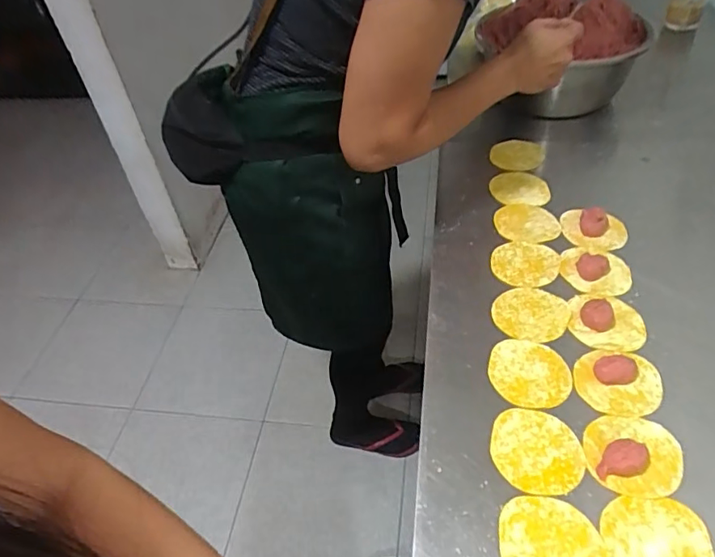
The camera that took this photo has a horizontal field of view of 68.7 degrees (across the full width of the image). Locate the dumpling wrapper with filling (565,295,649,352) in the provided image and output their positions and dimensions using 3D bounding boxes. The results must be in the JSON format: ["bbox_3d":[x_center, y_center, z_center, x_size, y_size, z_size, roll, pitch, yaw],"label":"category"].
[{"bbox_3d":[0.284,0.043,0.592,0.080,0.021,0.079,-3,45,3],"label":"dumpling wrapper with filling"}]

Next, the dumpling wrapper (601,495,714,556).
[{"bbox_3d":[0.248,0.220,0.431,0.083,0.004,0.077,-3,45,3],"label":"dumpling wrapper"}]

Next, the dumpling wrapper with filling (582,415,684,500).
[{"bbox_3d":[0.255,0.156,0.479,0.082,0.025,0.078,-3,45,3],"label":"dumpling wrapper with filling"}]

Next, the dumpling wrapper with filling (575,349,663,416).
[{"bbox_3d":[0.270,0.100,0.538,0.079,0.021,0.082,25,53,28],"label":"dumpling wrapper with filling"}]

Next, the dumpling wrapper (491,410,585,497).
[{"bbox_3d":[0.171,0.164,0.499,0.082,0.004,0.081,-3,48,3],"label":"dumpling wrapper"}]

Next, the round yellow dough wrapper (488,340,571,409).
[{"bbox_3d":[0.183,0.100,0.561,0.080,0.005,0.084,-5,48,6],"label":"round yellow dough wrapper"}]

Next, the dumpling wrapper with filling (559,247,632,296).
[{"bbox_3d":[0.296,-0.013,0.649,0.082,0.021,0.071,16,50,21],"label":"dumpling wrapper with filling"}]

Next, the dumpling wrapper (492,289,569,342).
[{"bbox_3d":[0.205,0.040,0.615,0.088,0.004,0.078,-29,49,-21],"label":"dumpling wrapper"}]

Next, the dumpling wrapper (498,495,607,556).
[{"bbox_3d":[0.162,0.225,0.438,0.082,0.004,0.082,-3,45,3],"label":"dumpling wrapper"}]

